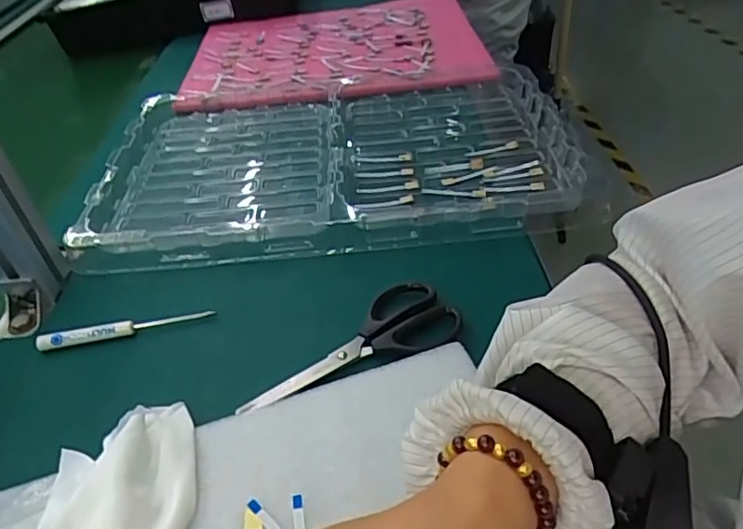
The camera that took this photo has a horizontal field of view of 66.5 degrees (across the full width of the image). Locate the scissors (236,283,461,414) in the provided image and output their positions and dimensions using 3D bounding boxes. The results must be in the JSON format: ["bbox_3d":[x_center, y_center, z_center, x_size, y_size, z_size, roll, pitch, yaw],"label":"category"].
[{"bbox_3d":[-0.018,0.055,0.402,0.160,0.008,0.062,-19,42,-13],"label":"scissors"}]

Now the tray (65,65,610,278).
[{"bbox_3d":[-0.043,-0.119,0.599,0.472,0.031,0.307,-5,40,2],"label":"tray"}]

